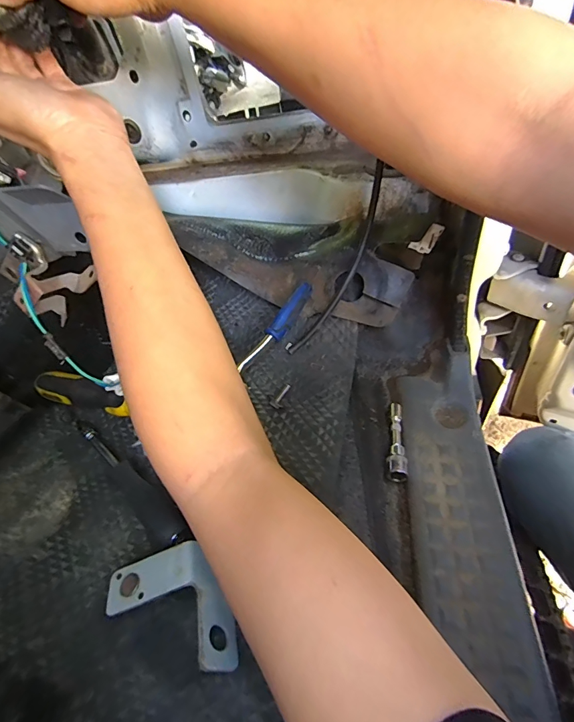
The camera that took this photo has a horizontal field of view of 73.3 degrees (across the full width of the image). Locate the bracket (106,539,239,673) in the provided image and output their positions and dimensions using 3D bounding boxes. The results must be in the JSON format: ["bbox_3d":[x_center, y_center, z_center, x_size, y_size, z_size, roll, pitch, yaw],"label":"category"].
[{"bbox_3d":[-0.068,0.147,0.243,0.097,0.022,0.050,11,51,23],"label":"bracket"}]

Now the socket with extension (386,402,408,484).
[{"bbox_3d":[0.090,0.065,0.321,0.015,0.011,0.068,-1,47,13],"label":"socket with extension"}]

